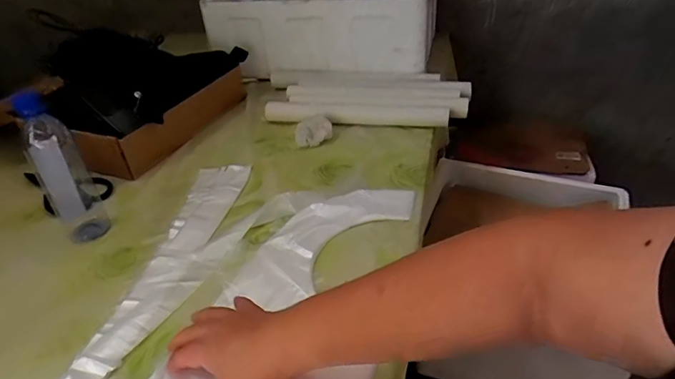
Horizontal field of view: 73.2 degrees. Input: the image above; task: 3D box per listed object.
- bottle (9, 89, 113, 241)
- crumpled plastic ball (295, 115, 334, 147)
[{"bbox_3d":[-0.372,-0.027,0.612,0.063,0.205,0.056,-20,38,-22],"label":"bottle"},{"bbox_3d":[-0.044,-0.106,0.828,0.068,0.039,0.044,-6,35,-3],"label":"crumpled plastic ball"}]

